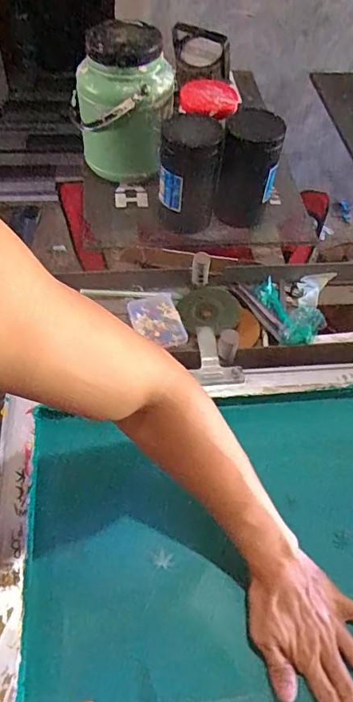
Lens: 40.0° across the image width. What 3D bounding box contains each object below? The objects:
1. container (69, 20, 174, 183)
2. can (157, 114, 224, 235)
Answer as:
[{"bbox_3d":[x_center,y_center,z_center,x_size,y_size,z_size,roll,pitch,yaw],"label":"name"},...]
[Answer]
[{"bbox_3d":[-0.095,-0.415,0.840,0.164,0.204,0.163,0,53,-2],"label":"container"},{"bbox_3d":[0.017,-0.276,0.805,0.096,0.188,0.084,4,53,1],"label":"can"}]

